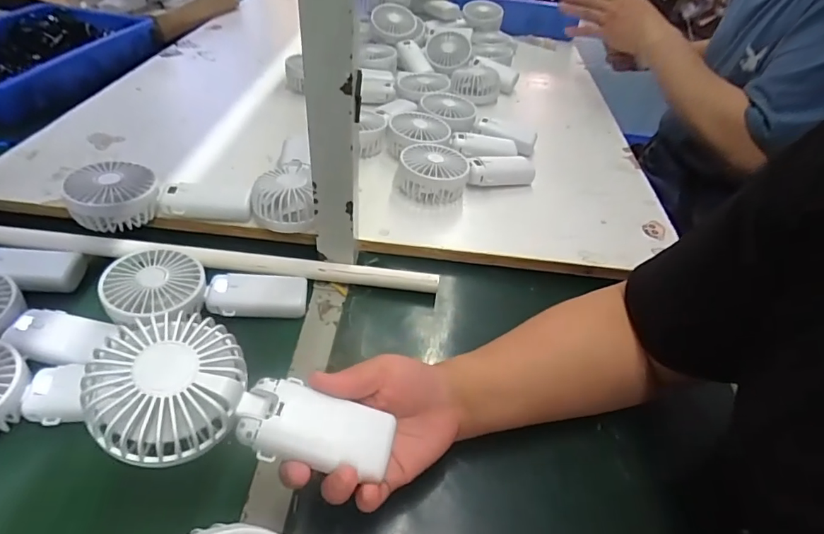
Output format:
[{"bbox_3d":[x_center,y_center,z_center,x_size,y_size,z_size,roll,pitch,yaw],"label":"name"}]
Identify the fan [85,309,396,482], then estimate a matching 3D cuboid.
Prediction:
[{"bbox_3d":[-0.103,0.090,0.288,0.171,0.045,0.077,20,63,-15],"label":"fan"}]

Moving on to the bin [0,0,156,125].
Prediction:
[{"bbox_3d":[-0.654,-0.361,0.796,0.251,0.075,0.342,10,42,4],"label":"bin"}]

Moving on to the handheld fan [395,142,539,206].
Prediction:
[{"bbox_3d":[0.075,-0.127,0.611,0.186,0.044,0.086,-11,46,-19],"label":"handheld fan"}]

